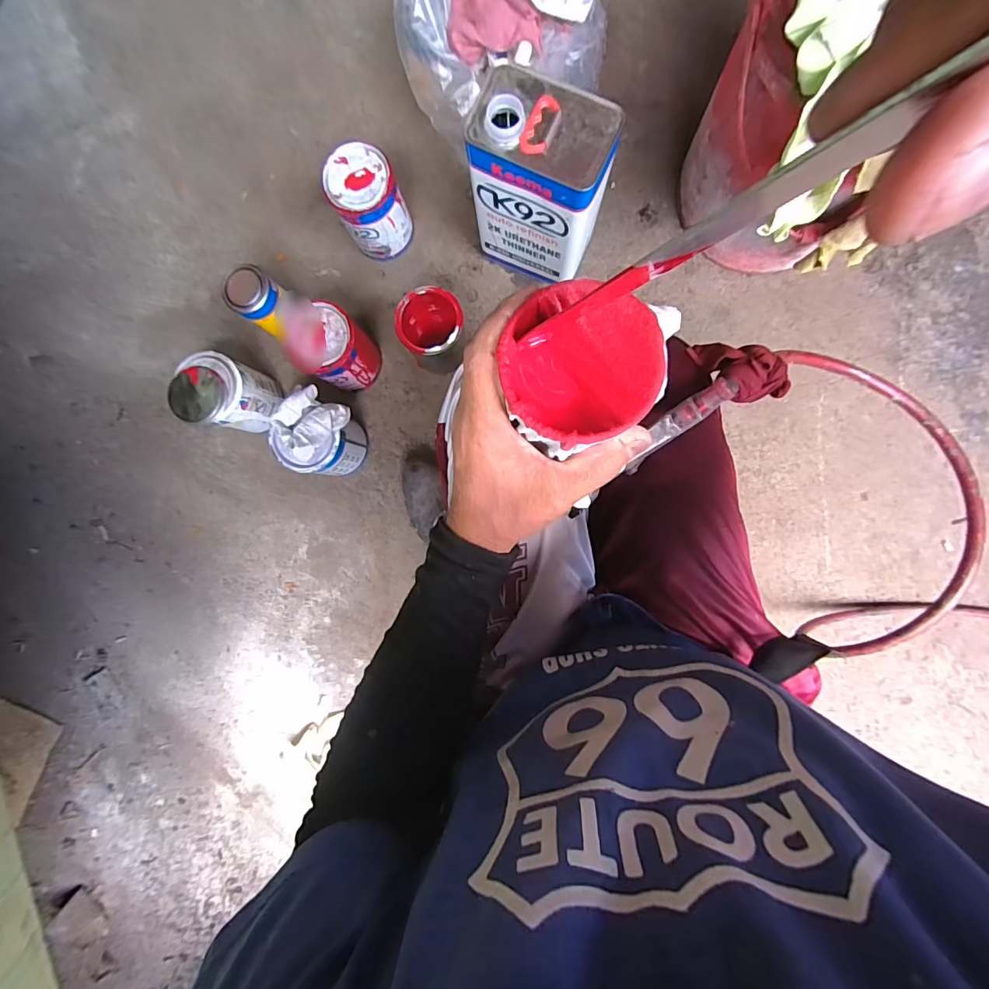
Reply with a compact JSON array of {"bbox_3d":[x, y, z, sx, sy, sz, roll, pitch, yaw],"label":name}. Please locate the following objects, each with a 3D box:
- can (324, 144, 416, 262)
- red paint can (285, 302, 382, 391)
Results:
[{"bbox_3d":[-0.196,-0.460,0.707,0.099,0.139,0.104,0,90,4],"label":"can"},{"bbox_3d":[-0.241,-0.231,0.704,0.087,0.135,0.089,0,90,4],"label":"red paint can"}]

